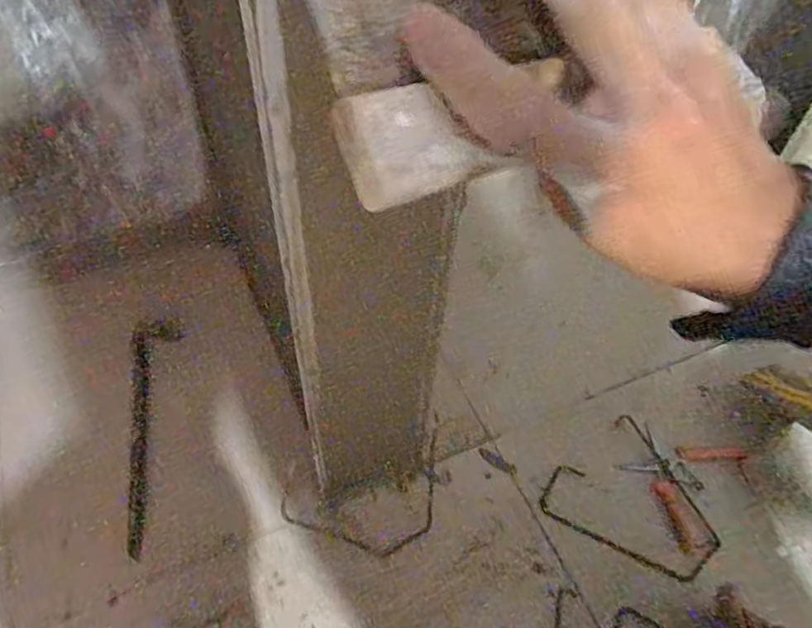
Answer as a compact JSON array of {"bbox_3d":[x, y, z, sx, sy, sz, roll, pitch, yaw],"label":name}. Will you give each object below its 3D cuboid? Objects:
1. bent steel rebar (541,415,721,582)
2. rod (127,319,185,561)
[{"bbox_3d":[0.294,0.255,0.803,0.182,0.037,0.197,-29,60,-23],"label":"bent steel rebar"},{"bbox_3d":[-0.335,0.146,0.831,0.067,0.019,0.338,-8,54,-10],"label":"rod"}]

